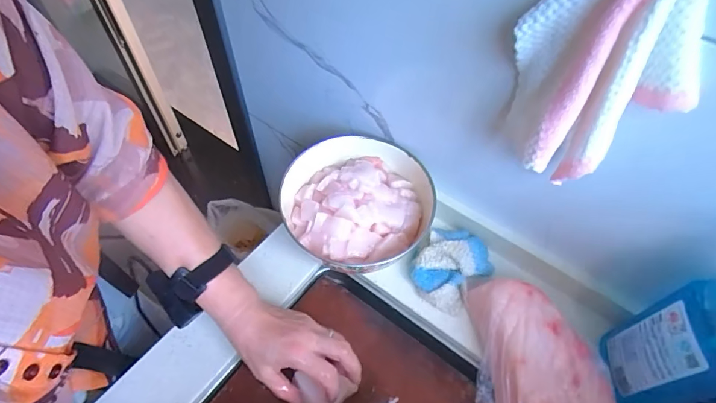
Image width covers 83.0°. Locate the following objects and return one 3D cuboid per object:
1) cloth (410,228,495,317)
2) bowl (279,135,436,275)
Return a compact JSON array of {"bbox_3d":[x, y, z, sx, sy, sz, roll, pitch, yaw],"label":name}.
[{"bbox_3d":[0.125,0.090,0.549,0.087,0.062,0.107,37,62,22],"label":"cloth"},{"bbox_3d":[-0.011,-0.002,0.562,0.204,0.068,0.186,0,55,0],"label":"bowl"}]

